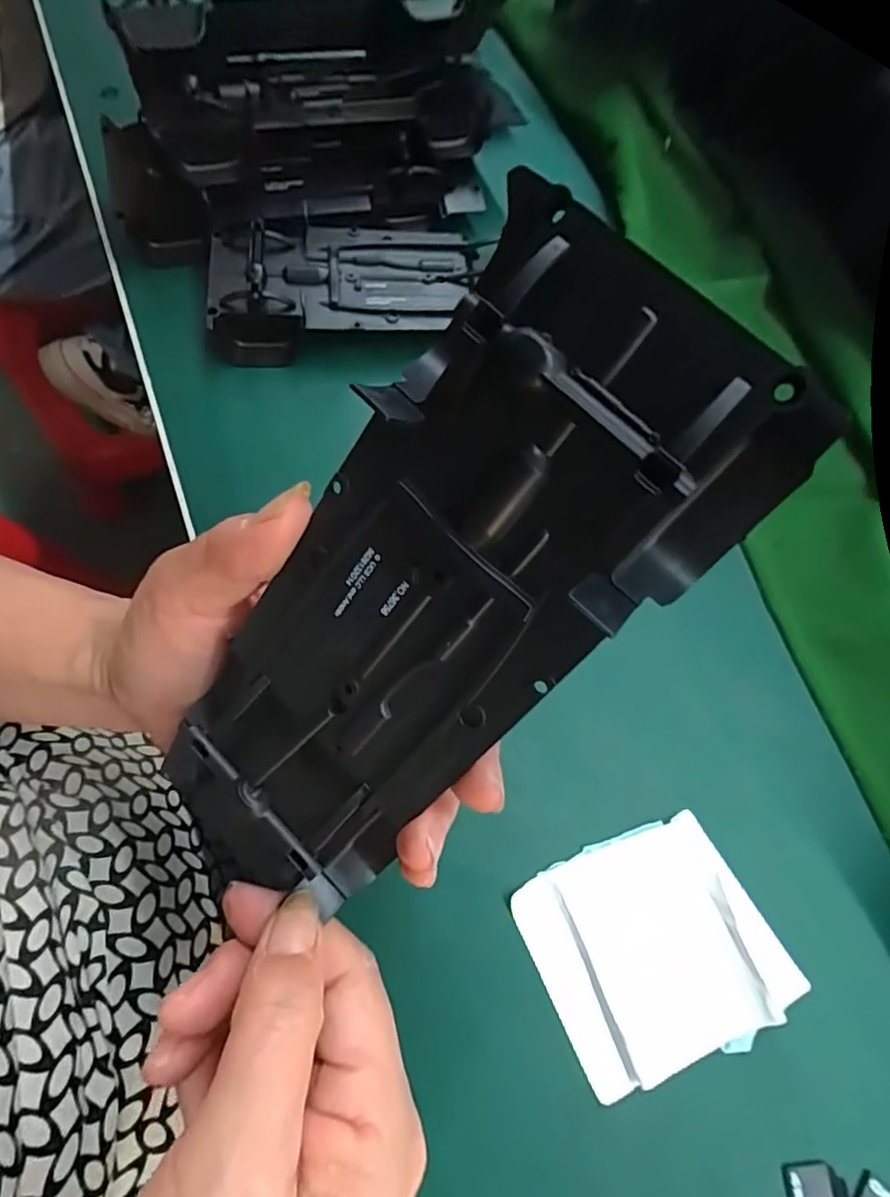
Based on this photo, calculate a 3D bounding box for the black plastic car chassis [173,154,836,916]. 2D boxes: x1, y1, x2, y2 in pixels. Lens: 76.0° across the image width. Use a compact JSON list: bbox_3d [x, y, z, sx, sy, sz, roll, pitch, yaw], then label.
[{"bbox_3d":[-0.011,0.010,0.137,0.065,0.032,0.181,51,120,17],"label":"black plastic car chassis"}]

